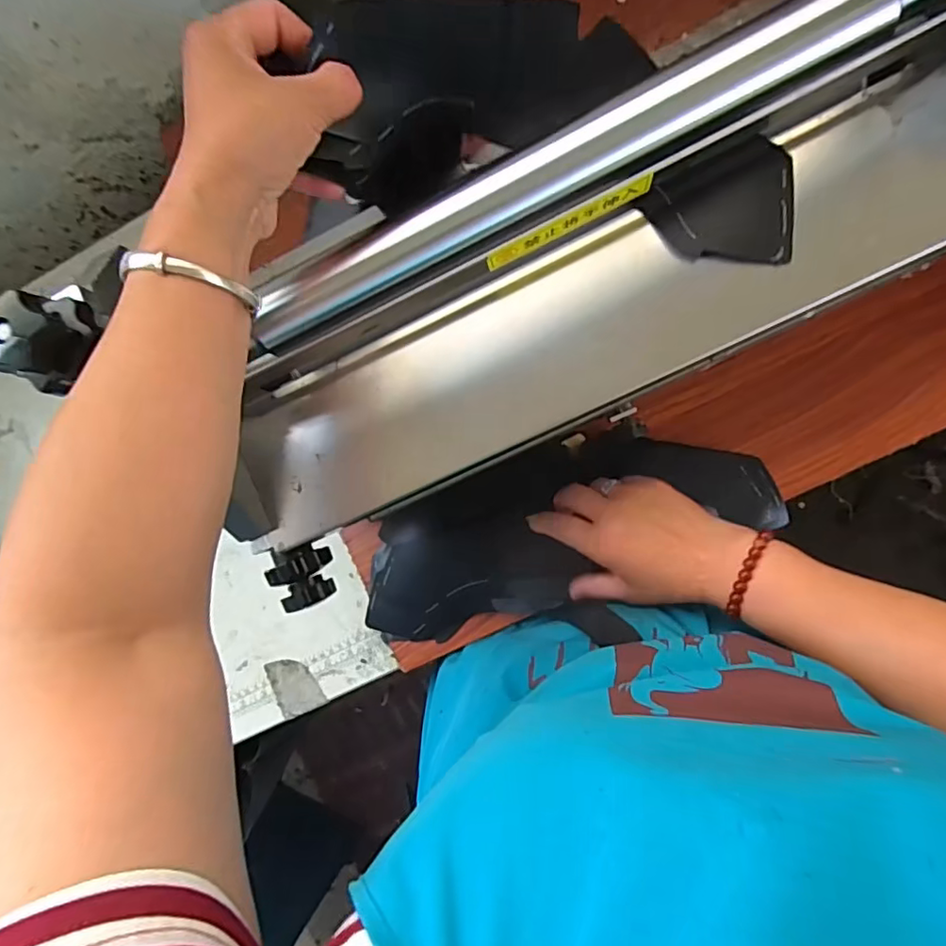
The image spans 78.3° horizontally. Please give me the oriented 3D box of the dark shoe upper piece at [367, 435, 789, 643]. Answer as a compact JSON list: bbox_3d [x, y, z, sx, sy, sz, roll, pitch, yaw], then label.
[{"bbox_3d":[0.075,0.048,0.534,0.376,0.030,0.128,-21,85,7],"label":"dark shoe upper piece"}]

